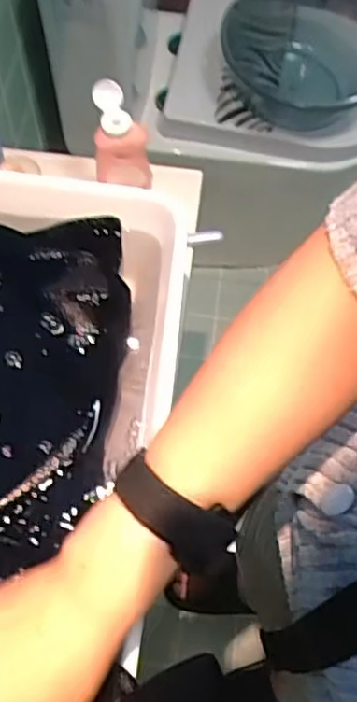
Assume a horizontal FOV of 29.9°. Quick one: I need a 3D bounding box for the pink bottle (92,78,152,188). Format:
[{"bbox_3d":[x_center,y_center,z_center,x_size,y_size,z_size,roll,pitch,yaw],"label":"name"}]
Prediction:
[{"bbox_3d":[-0.055,-0.207,0.659,0.054,0.108,0.054,1,65,-1],"label":"pink bottle"}]

